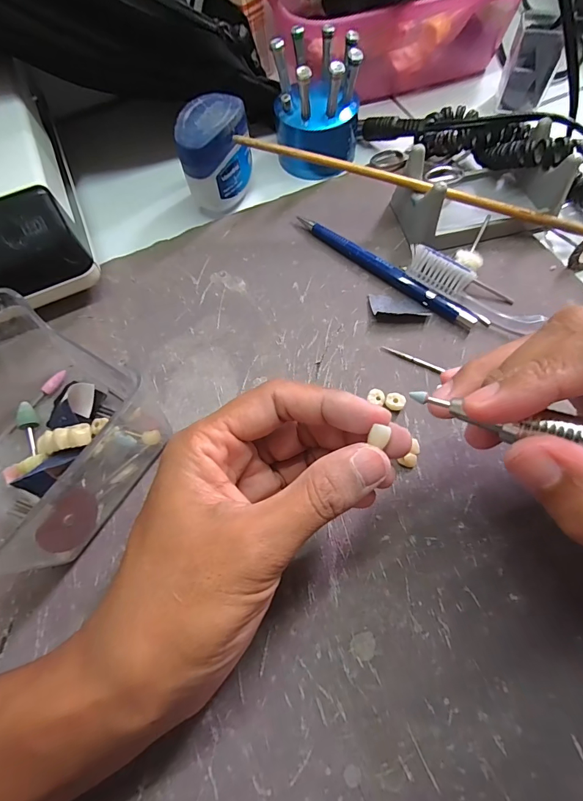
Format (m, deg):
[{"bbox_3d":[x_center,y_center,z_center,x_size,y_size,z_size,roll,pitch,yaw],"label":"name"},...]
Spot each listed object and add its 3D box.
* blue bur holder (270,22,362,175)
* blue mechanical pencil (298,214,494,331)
[{"bbox_3d":[0.018,-0.205,0.269,0.057,0.069,0.053,-3,67,2],"label":"blue bur holder"},{"bbox_3d":[0.058,-0.083,0.245,0.137,0.010,0.012,37,74,17],"label":"blue mechanical pencil"}]

